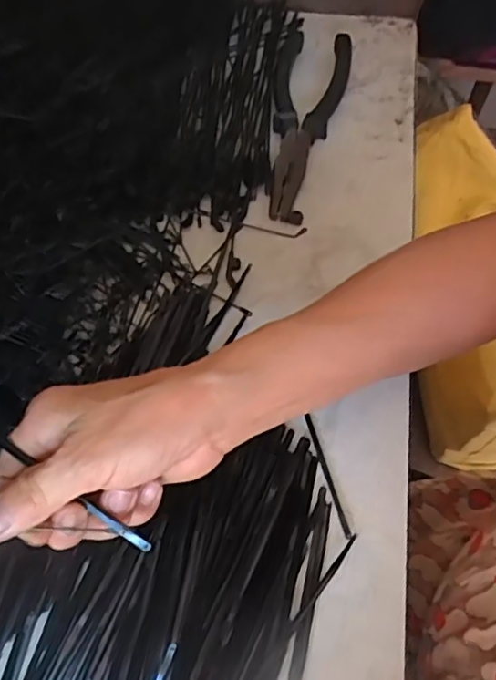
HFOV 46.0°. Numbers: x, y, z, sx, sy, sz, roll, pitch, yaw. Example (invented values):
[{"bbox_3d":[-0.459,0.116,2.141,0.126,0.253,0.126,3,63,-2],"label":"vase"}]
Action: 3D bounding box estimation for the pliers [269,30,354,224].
[{"bbox_3d":[0.043,-0.171,0.442,0.055,0.024,0.185,9,62,4],"label":"pliers"}]

